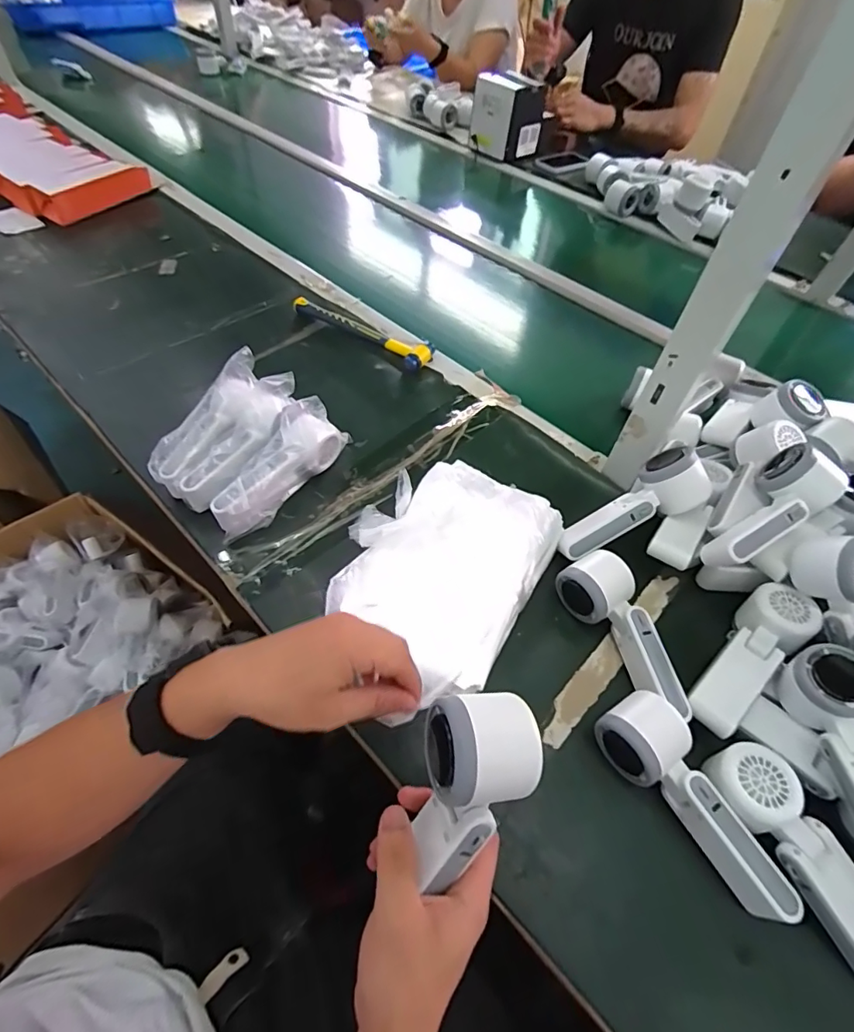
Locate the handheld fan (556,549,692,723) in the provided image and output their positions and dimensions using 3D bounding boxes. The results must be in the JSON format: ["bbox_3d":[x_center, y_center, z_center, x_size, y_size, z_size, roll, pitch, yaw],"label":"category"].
[{"bbox_3d":[0.191,0.112,0.465,0.062,0.047,0.155,-21,58,-18],"label":"handheld fan"}]

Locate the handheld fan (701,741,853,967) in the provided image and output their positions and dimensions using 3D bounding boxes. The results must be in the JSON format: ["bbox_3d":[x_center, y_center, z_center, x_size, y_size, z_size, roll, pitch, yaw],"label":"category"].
[{"bbox_3d":[0.286,0.255,0.366,0.052,0.039,0.165,-28,74,-20],"label":"handheld fan"}]

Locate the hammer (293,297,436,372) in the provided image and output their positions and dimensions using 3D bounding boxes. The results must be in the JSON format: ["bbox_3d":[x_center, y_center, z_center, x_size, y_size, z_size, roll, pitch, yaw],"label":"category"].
[{"bbox_3d":[-0.103,-0.284,0.751,0.238,0.025,0.054,26,57,15],"label":"hammer"}]

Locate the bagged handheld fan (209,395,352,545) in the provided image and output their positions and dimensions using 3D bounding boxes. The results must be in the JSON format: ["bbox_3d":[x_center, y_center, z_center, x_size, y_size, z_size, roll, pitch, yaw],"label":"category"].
[{"bbox_3d":[-0.163,-0.053,0.553,0.054,0.076,0.185,26,57,15],"label":"bagged handheld fan"}]

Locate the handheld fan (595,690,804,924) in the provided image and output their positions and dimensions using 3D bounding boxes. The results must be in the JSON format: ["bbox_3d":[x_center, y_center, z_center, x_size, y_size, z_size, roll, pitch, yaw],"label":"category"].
[{"bbox_3d":[0.210,0.224,0.386,0.061,0.044,0.164,-28,60,-21],"label":"handheld fan"}]

